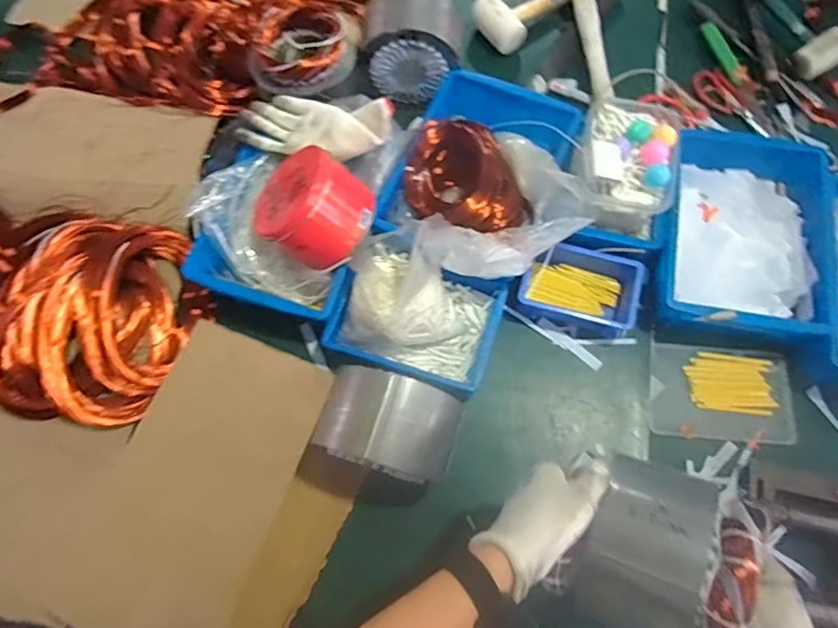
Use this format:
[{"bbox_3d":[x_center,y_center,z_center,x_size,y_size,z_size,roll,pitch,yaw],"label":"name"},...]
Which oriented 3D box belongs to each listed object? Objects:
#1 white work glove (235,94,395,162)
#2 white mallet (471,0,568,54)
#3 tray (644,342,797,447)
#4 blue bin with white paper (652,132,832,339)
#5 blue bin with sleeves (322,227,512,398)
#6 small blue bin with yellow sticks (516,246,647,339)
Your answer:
[{"bbox_3d":[-0.142,-0.252,0.706,0.208,0.054,0.079,15,71,6],"label":"white work glove"},{"bbox_3d":[0.226,-0.517,0.901,0.277,0.060,0.078,-24,72,-8],"label":"white mallet"},{"bbox_3d":[0.396,0.103,0.708,0.184,0.020,0.123,6,70,3],"label":"tray"},{"bbox_3d":[0.429,-0.102,0.726,0.205,0.077,0.284,15,71,6],"label":"blue bin with white paper"},{"bbox_3d":[-0.002,-0.007,0.656,0.191,0.117,0.146,20,71,7],"label":"blue bin with sleeves"},{"bbox_3d":[0.213,-0.034,0.715,0.150,0.047,0.101,18,71,7],"label":"small blue bin with yellow sticks"}]

